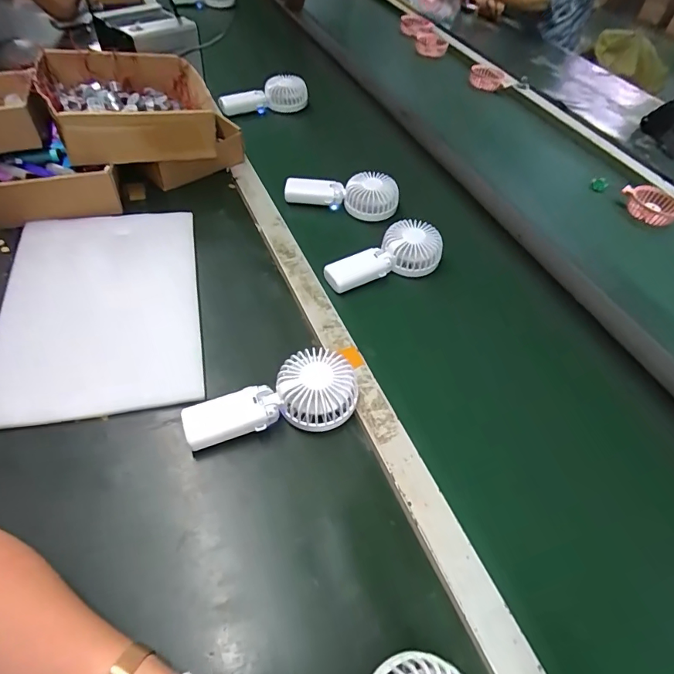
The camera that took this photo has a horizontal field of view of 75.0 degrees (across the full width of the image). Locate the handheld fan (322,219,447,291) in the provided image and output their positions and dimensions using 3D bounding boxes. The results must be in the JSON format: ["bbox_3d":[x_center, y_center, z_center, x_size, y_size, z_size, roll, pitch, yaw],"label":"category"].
[{"bbox_3d":[0.071,-0.114,0.638,0.176,0.046,0.079,-29,59,-25],"label":"handheld fan"}]

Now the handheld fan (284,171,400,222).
[{"bbox_3d":[0.010,-0.246,0.745,0.186,0.054,0.073,11,51,3],"label":"handheld fan"}]

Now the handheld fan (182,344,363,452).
[{"bbox_3d":[-0.067,0.073,0.464,0.181,0.051,0.086,-21,57,-22],"label":"handheld fan"}]

